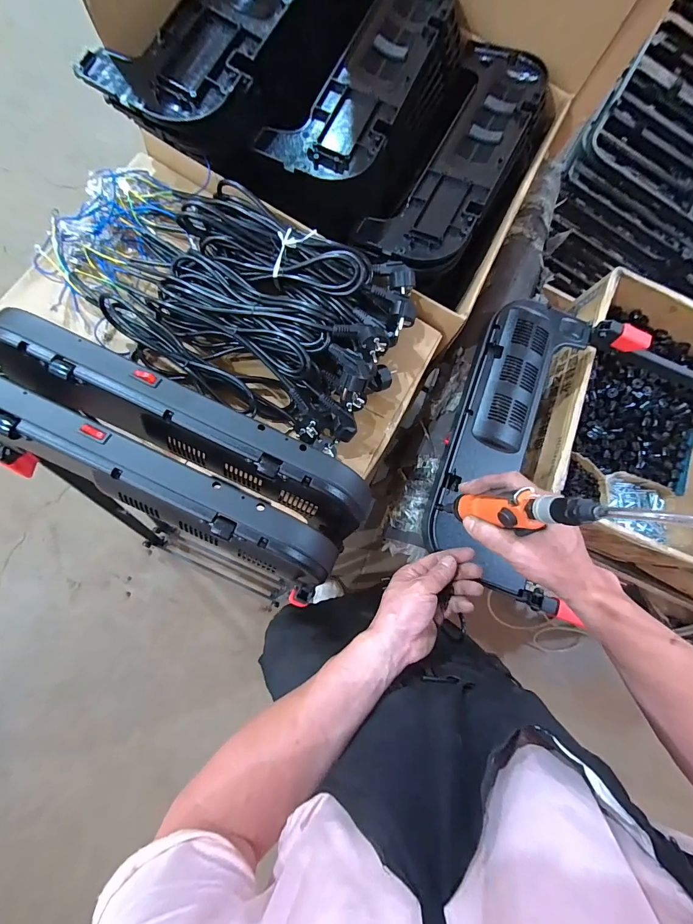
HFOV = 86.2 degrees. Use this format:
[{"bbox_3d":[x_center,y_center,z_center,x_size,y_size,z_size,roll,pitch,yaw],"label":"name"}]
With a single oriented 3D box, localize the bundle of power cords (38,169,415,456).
[{"bbox_3d":[-0.159,-0.220,0.505,0.476,0.104,0.280,25,77,-3],"label":"bundle of power cords"}]

